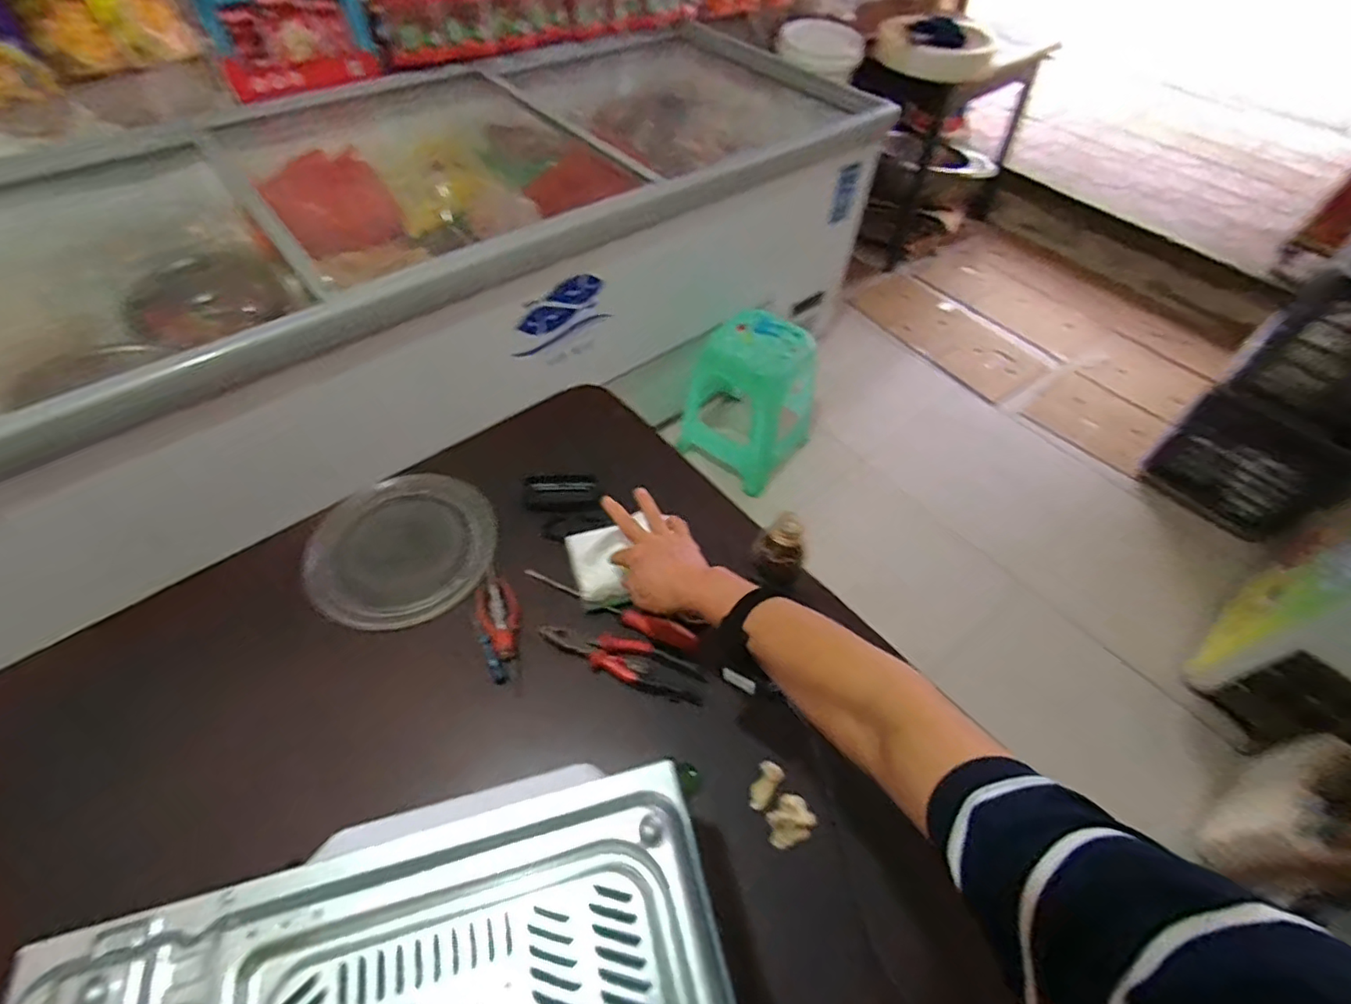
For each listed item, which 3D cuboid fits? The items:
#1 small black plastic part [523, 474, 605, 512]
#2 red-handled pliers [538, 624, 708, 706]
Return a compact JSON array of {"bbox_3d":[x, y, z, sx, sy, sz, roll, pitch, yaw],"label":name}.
[{"bbox_3d":[-0.166,-0.014,0.879,0.110,0.026,0.052,0,53,-4],"label":"small black plastic part"},{"bbox_3d":[-0.066,0.191,0.737,0.210,0.018,0.051,20,54,11],"label":"red-handled pliers"}]

